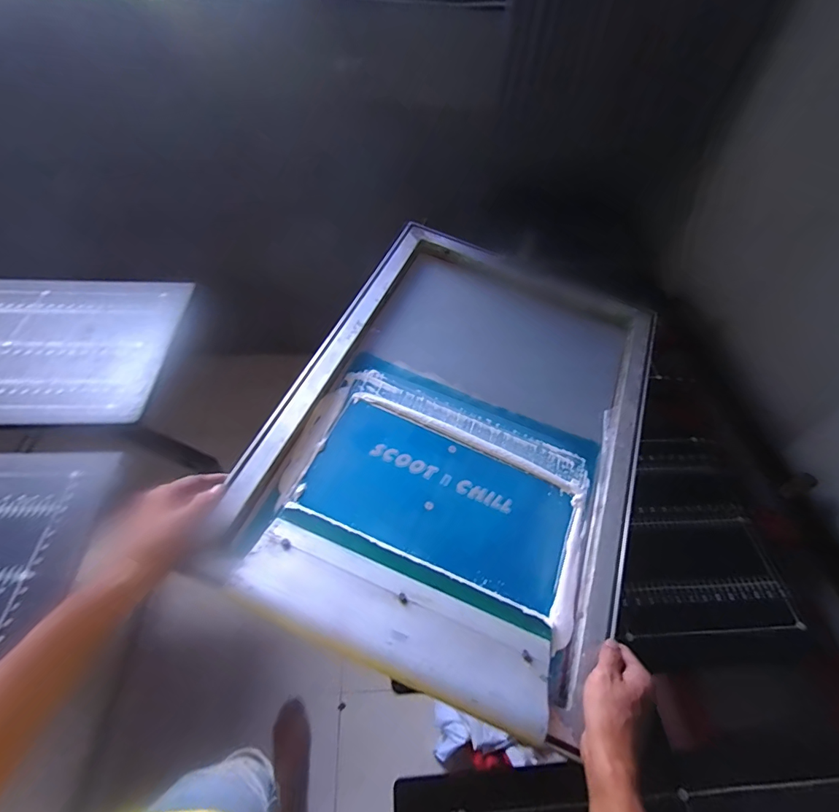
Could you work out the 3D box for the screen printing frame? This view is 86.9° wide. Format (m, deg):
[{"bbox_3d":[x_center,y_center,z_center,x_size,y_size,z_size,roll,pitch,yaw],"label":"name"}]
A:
[{"bbox_3d":[0.073,0.008,0.622,0.453,0.057,0.662,23,56,5],"label":"screen printing frame"}]

